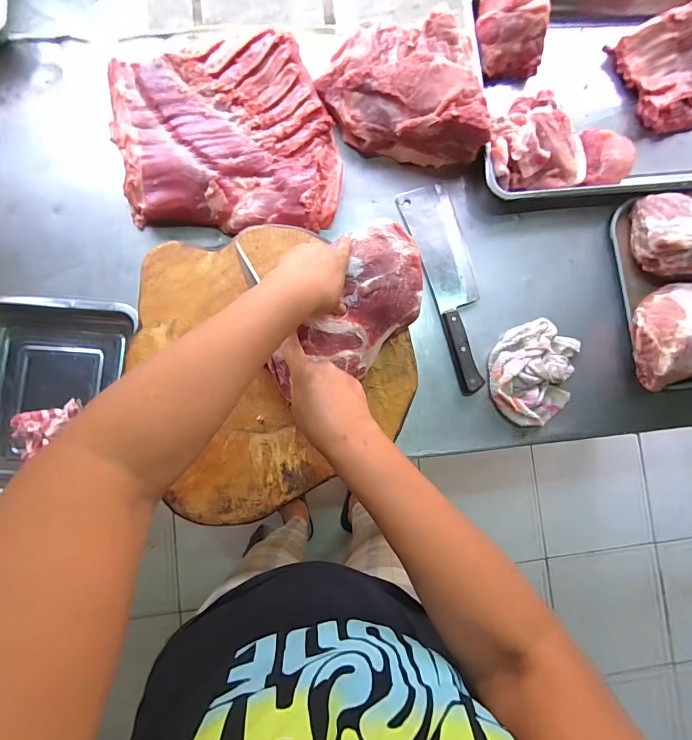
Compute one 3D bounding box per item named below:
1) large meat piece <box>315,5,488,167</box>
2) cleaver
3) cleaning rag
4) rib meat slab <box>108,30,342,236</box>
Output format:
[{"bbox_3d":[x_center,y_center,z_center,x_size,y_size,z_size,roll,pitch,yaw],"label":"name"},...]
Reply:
[{"bbox_3d":[0.096,-0.467,0.653,0.259,0.080,0.205,0,86,-6],"label":"large meat piece"},{"bbox_3d":[0.187,-0.147,0.673,0.095,0.032,0.355,-17,88,-7],"label":"cleaver"},{"bbox_3d":[0.316,0.003,0.656,0.142,0.034,0.173,18,84,-4],"label":"cleaning rag"},{"bbox_3d":[-0.188,-0.361,0.639,0.331,0.060,0.298,-12,87,-6],"label":"rib meat slab"}]

